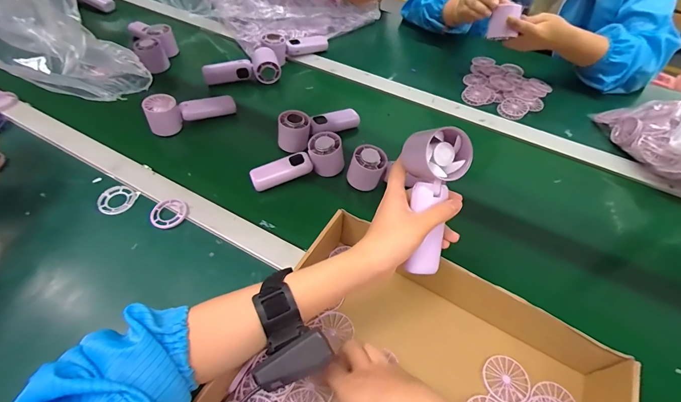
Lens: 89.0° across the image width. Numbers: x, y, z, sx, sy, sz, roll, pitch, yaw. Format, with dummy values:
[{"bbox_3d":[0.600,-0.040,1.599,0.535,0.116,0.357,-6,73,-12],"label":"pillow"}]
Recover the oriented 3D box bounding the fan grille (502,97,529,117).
[{"bbox_3d":[0.360,-0.194,0.714,0.052,0.010,0.052,30,58,17],"label":"fan grille"}]

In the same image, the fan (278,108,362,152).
[{"bbox_3d":[-0.042,-0.144,0.632,0.160,0.056,0.056,-28,60,-21],"label":"fan"}]

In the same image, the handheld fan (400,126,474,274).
[{"bbox_3d":[0.096,0.001,0.368,0.064,0.045,0.152,7,94,2],"label":"handheld fan"}]

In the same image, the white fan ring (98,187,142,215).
[{"bbox_3d":[-0.347,-0.001,0.539,0.052,0.007,0.053,1,54,-2],"label":"white fan ring"}]

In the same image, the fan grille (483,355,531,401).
[{"bbox_3d":[0.190,0.204,0.396,0.049,0.006,0.049,1,54,-2],"label":"fan grille"}]

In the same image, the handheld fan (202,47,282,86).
[{"bbox_3d":[-0.210,-0.292,0.750,0.156,0.048,0.063,-3,54,-5],"label":"handheld fan"}]

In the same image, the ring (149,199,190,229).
[{"bbox_3d":[-0.260,0.018,0.525,0.050,0.004,0.052,1,54,-2],"label":"ring"}]

